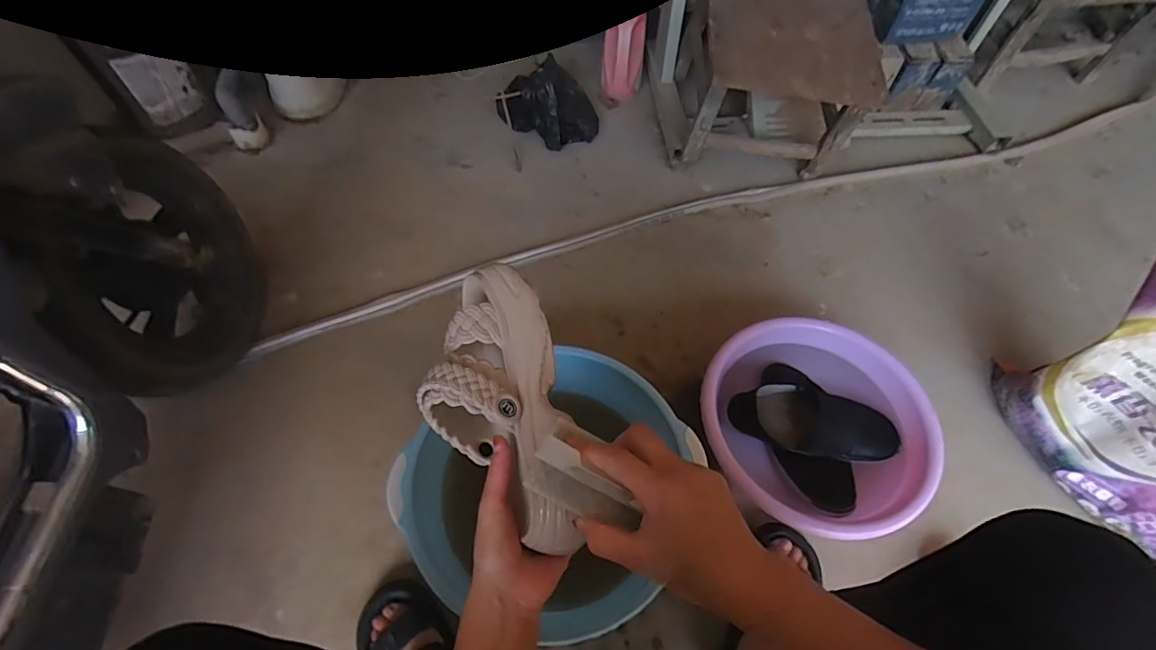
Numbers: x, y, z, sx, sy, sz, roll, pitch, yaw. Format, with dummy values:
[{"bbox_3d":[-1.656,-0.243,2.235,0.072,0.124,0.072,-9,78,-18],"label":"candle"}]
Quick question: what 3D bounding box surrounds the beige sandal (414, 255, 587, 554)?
[{"bbox_3d":[-0.074,0.069,0.448,0.120,0.095,0.250,-12,72,-8],"label":"beige sandal"}]

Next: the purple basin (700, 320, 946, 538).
[{"bbox_3d":[0.351,0.161,0.797,0.308,0.154,0.318,0,59,-1],"label":"purple basin"}]

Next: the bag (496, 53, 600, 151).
[{"bbox_3d":[-0.060,-0.524,1.221,0.210,0.124,0.166,15,60,8],"label":"bag"}]

